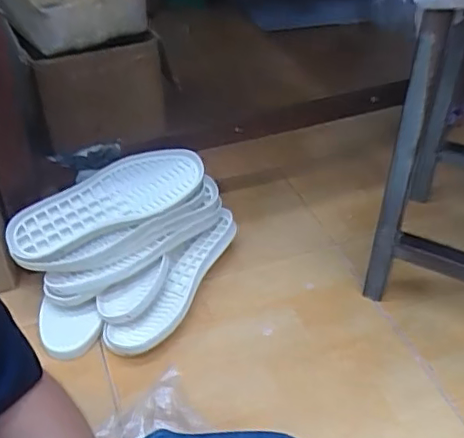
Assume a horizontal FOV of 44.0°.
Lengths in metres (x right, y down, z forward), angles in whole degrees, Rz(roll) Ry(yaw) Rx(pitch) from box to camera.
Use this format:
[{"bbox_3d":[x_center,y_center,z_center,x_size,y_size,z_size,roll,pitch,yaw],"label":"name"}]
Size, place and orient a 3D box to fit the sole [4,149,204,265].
[{"bbox_3d":[-0.184,-0.028,0.841,0.292,0.024,0.093,-23,79,-14],"label":"sole"}]

